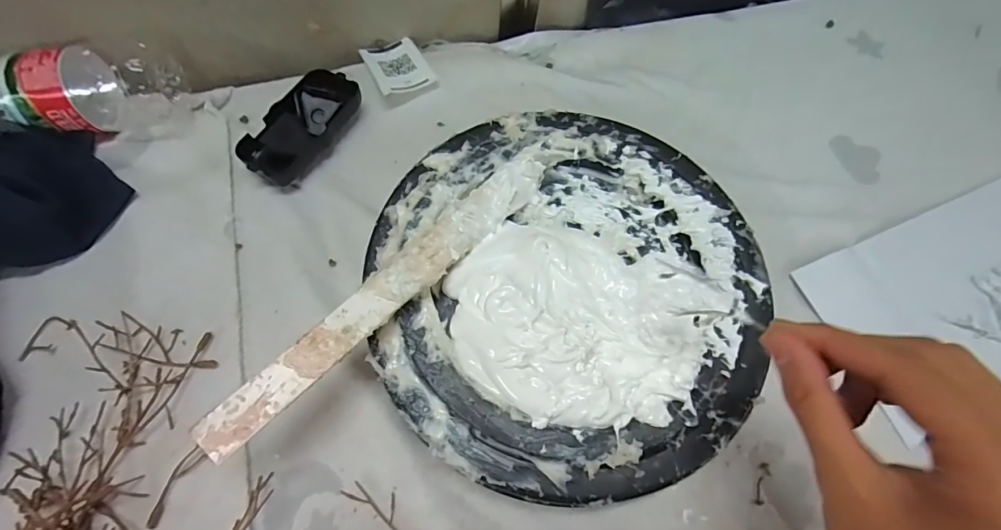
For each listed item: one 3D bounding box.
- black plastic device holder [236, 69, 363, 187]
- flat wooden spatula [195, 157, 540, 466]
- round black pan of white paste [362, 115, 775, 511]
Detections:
[{"bbox_3d":[-0.165,-0.117,0.376,0.050,0.021,0.108,29,70,10],"label":"black plastic device holder"},{"bbox_3d":[-0.063,0.009,0.280,0.027,0.007,0.255,47,63,0],"label":"flat wooden spatula"},{"bbox_3d":[0.044,0.012,0.315,0.258,0.045,0.261,1,68,-1],"label":"round black pan of white paste"}]

